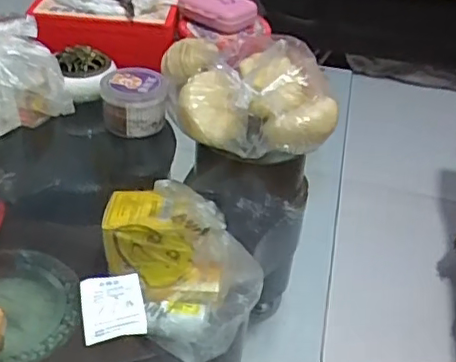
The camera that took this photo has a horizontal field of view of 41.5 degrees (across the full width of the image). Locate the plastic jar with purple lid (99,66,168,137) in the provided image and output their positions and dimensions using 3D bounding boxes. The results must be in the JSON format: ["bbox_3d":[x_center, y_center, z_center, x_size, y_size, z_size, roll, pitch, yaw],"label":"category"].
[{"bbox_3d":[-0.113,-0.098,0.724,0.078,0.054,0.080,3,37,-2],"label":"plastic jar with purple lid"}]

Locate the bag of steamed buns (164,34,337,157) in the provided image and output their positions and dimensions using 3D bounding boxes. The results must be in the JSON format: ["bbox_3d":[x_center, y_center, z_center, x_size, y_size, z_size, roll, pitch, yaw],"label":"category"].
[{"bbox_3d":[0.029,-0.110,0.705,0.196,0.085,0.171,-2,37,-9],"label":"bag of steamed buns"}]

